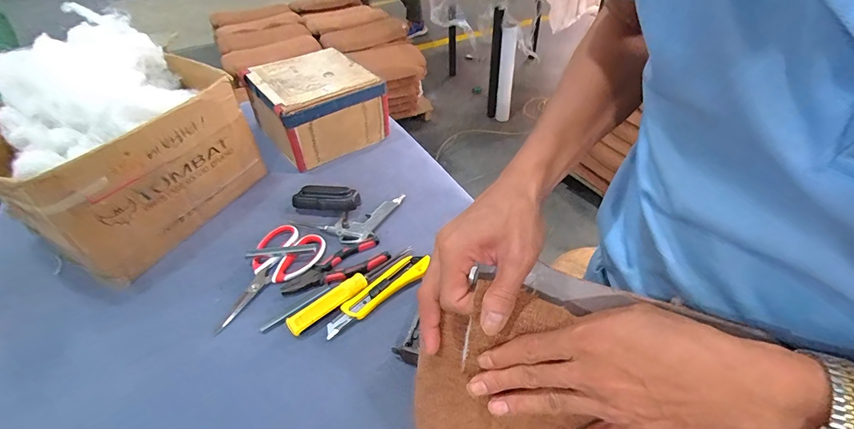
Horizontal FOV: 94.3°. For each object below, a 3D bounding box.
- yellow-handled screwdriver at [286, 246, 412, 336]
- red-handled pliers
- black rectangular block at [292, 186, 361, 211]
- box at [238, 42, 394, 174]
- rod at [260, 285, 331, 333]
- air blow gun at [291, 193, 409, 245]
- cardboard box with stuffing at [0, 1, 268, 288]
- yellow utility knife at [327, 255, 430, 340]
[{"bbox_3d":[-0.099,0.096,0.549,0.200,0.024,0.024,-34,51,-29],"label":"yellow-handled screwdriver"},{"bbox_3d":[-0.129,0.081,0.576,0.153,0.008,0.061,-30,49,-26],"label":"red-handled pliers"},{"bbox_3d":[-0.169,-0.025,0.667,0.106,0.031,0.036,3,43,6],"label":"black rectangular block"},{"bbox_3d":[-0.223,-0.221,0.814,0.212,0.135,0.208,-29,49,-26],"label":"box"},{"bbox_3d":[-0.176,0.125,0.535,0.101,0.005,0.010,-31,50,-27],"label":"rod"},{"bbox_3d":[-0.118,0.011,0.647,0.185,0.016,0.086,-15,44,-12],"label":"air blow gun"},{"bbox_3d":[-0.473,-0.117,0.620,0.278,0.255,0.319,21,48,24],"label":"cardboard box with stuffing"},{"bbox_3d":[-0.069,0.105,0.539,0.158,0.018,0.036,-30,49,-26],"label":"yellow utility knife"}]

